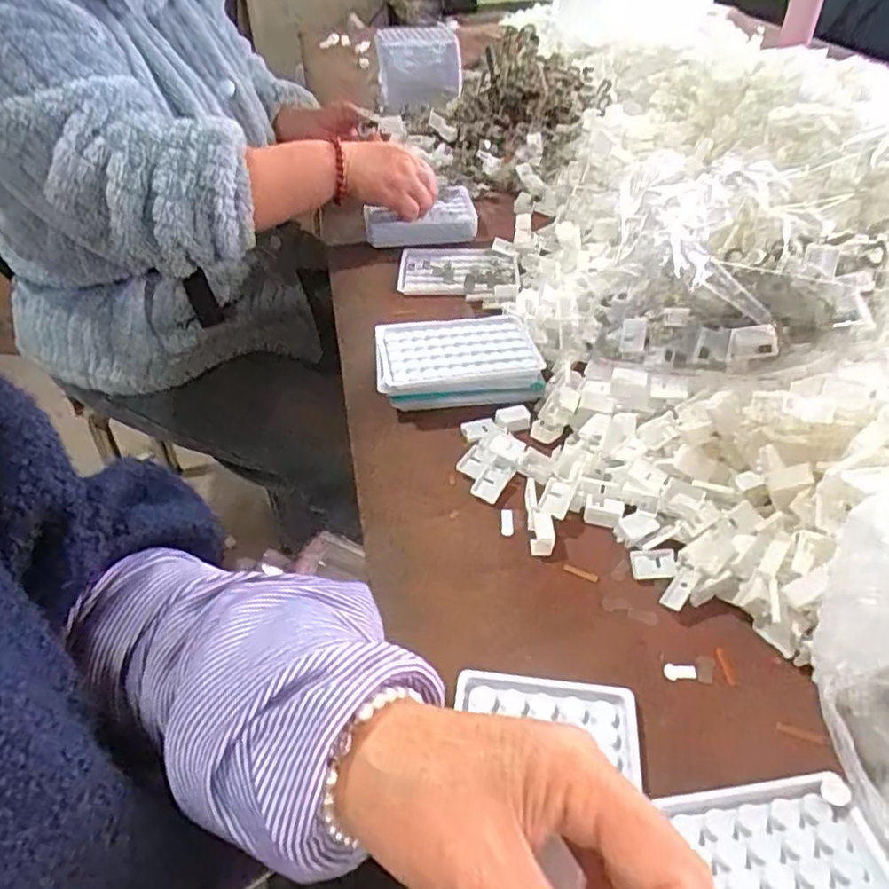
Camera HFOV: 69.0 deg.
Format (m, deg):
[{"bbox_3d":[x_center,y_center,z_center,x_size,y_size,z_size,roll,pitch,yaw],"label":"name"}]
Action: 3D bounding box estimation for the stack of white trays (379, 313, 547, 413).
[{"bbox_3d":[0.010,-0.073,0.560,0.133,0.031,0.102,-5,41,-4],"label":"stack of white trays"}]

